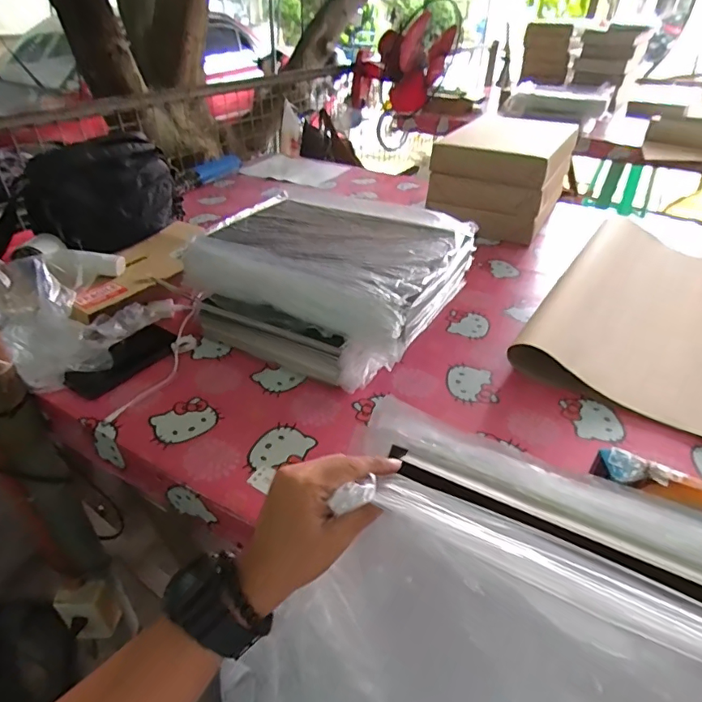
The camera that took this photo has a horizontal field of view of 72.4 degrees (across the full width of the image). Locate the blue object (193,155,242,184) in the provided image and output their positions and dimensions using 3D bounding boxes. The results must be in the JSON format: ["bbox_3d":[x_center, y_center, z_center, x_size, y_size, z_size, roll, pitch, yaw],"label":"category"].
[{"bbox_3d":[-0.395,-0.551,1.457,0.035,0.063,0.161,24,42,28],"label":"blue object"}]

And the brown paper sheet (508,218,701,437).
[{"bbox_3d":[0.562,-0.072,0.830,0.378,0.049,0.609,22,41,26],"label":"brown paper sheet"}]

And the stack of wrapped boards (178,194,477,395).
[{"bbox_3d":[-0.028,-0.132,0.818,0.391,0.148,0.363,19,40,23],"label":"stack of wrapped boards"}]

